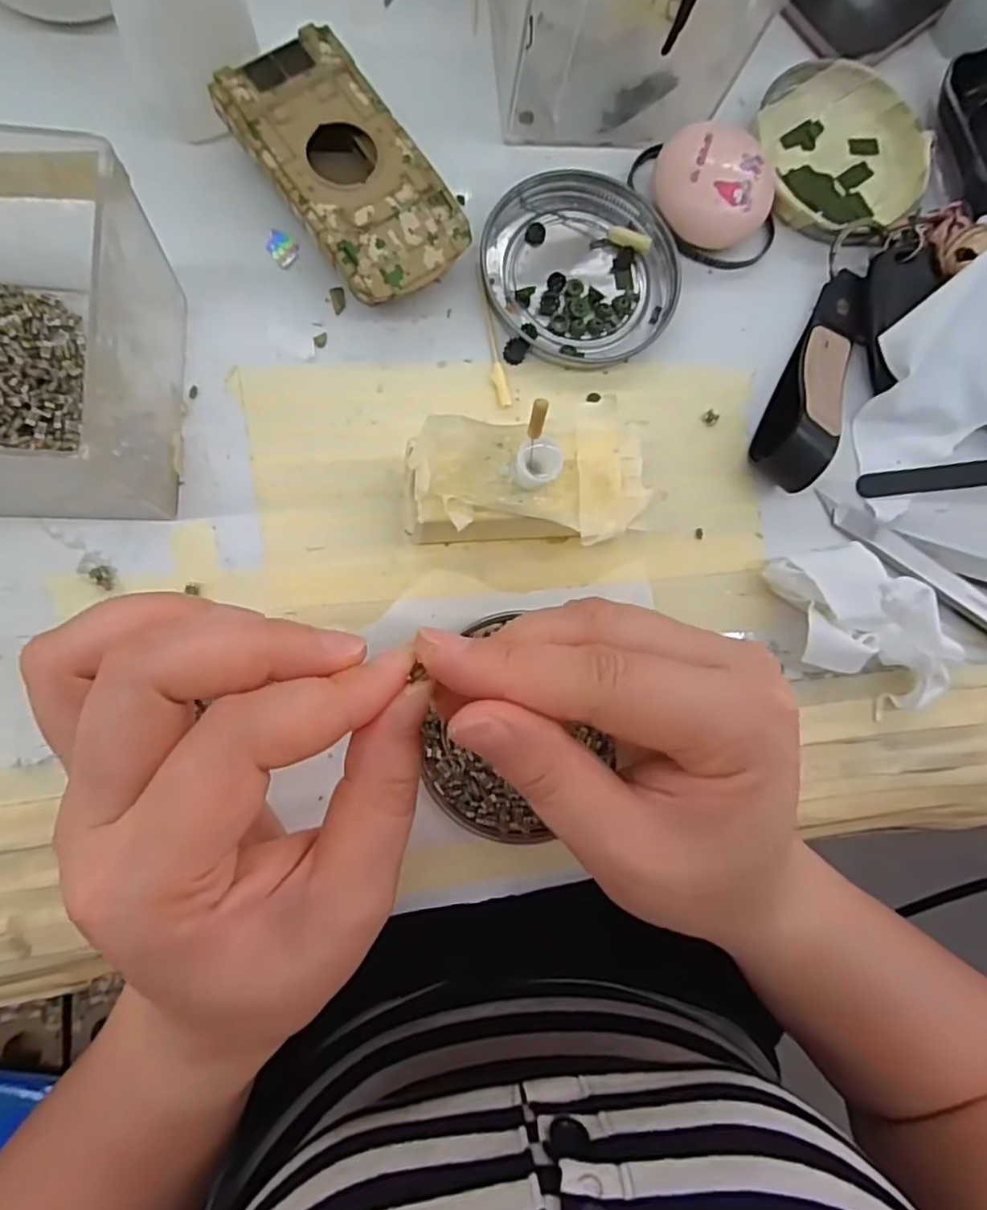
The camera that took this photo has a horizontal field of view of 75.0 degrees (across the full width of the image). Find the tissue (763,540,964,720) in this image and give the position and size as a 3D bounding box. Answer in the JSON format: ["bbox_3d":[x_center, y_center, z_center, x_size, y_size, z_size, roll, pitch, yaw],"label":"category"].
[{"bbox_3d":[0.142,0.009,0.249,0.055,0.019,0.068,-19,87,-9],"label":"tissue"}]

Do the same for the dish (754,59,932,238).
[{"bbox_3d":[0.152,-0.198,0.281,0.071,0.012,0.078,1,84,-8],"label":"dish"}]

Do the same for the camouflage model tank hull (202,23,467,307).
[{"bbox_3d":[-0.053,-0.156,0.240,0.051,0.026,0.094,-37,90,-10],"label":"camouflage model tank hull"}]

